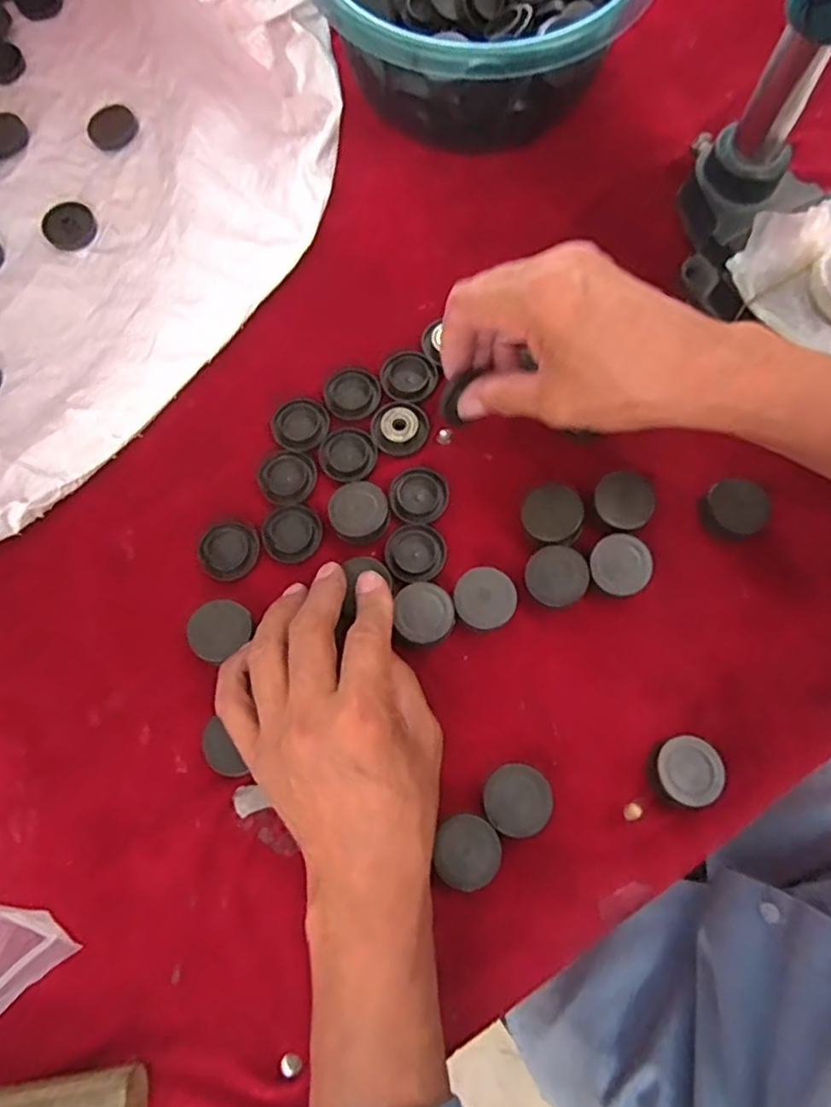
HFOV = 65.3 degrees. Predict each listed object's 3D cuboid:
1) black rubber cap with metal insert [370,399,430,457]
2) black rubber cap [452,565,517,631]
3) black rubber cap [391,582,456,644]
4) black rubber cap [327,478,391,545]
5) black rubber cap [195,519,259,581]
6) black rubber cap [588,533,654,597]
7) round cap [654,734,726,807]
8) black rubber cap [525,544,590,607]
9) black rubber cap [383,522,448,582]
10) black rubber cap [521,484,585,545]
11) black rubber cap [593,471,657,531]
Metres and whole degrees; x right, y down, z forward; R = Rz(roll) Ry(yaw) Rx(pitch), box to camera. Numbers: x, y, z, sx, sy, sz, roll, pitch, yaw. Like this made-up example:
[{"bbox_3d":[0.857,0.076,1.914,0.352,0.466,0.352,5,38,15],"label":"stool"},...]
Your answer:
[{"bbox_3d":[-0.009,-0.075,0.379,0.033,0.007,0.033,0,75,1],"label":"black rubber cap with metal insert"},{"bbox_3d":[0.037,0.025,0.348,0.033,0.016,0.032,0,75,1],"label":"black rubber cap"},{"bbox_3d":[0.005,0.032,0.345,0.030,0.016,0.032,0,75,1],"label":"black rubber cap"},{"bbox_3d":[-0.031,-0.022,0.360,0.034,0.015,0.035,0,75,1],"label":"black rubber cap"},{"bbox_3d":[-0.104,-0.002,0.363,0.031,0.010,0.033,0,75,1],"label":"black rubber cap"},{"bbox_3d":[0.110,0.007,0.350,0.032,0.017,0.032,0,75,1],"label":"black rubber cap"},{"bbox_3d":[0.134,0.107,0.321,0.031,0.017,0.032,0,75,1],"label":"round cap"},{"bbox_3d":[0.076,0.013,0.350,0.032,0.016,0.031,0,75,1],"label":"black rubber cap"},{"bbox_3d":[0.000,0.000,0.359,0.033,0.007,0.033,0,75,1],"label":"black rubber cap"},{"bbox_3d":[0.075,-0.019,0.359,0.032,0.020,0.032,0,75,1],"label":"black rubber cap"},{"bbox_3d":[0.115,-0.028,0.359,0.032,0.017,0.030,0,75,1],"label":"black rubber cap"}]

